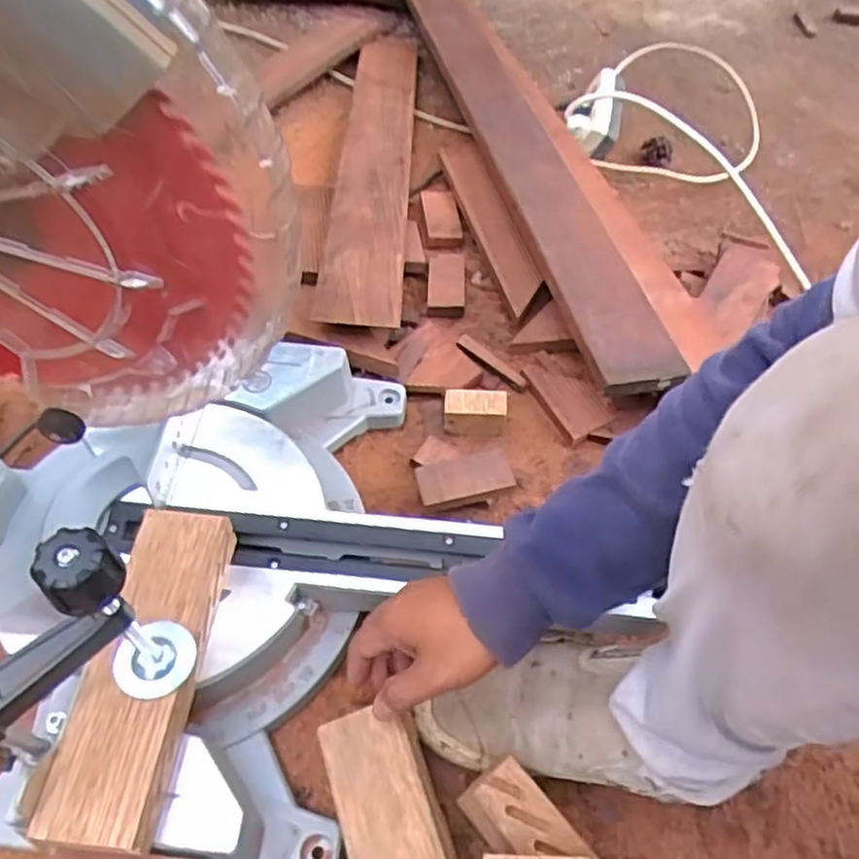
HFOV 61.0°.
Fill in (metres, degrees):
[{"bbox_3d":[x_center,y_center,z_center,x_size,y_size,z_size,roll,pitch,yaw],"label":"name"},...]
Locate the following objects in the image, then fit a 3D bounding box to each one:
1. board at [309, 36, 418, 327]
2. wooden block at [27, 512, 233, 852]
[{"bbox_3d":[-0.067,-0.347,0.909,0.089,0.027,0.617,2,53,-1],"label":"board"},{"bbox_3d":[-0.187,0.158,0.488,0.066,0.041,0.211,6,53,2],"label":"wooden block"}]

